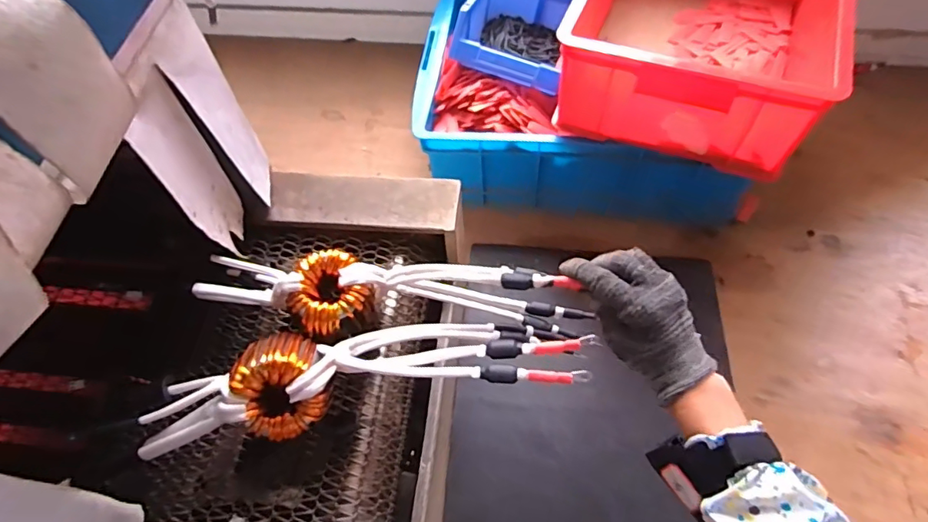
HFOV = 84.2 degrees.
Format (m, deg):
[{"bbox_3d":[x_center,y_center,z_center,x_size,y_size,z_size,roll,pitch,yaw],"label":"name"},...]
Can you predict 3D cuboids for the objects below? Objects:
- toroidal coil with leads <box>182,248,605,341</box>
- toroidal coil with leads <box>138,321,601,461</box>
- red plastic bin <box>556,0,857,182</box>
[{"bbox_3d":[-0.064,0.028,0.481,0.360,0.113,0.079,4,59,-6],"label":"toroidal coil with leads"},{"bbox_3d":[-0.086,0.096,0.444,0.370,0.081,0.089,-7,59,-2],"label":"toroidal coil with leads"},{"bbox_3d":[0.331,-0.342,0.716,0.307,0.147,0.420,19,62,13],"label":"red plastic bin"}]

